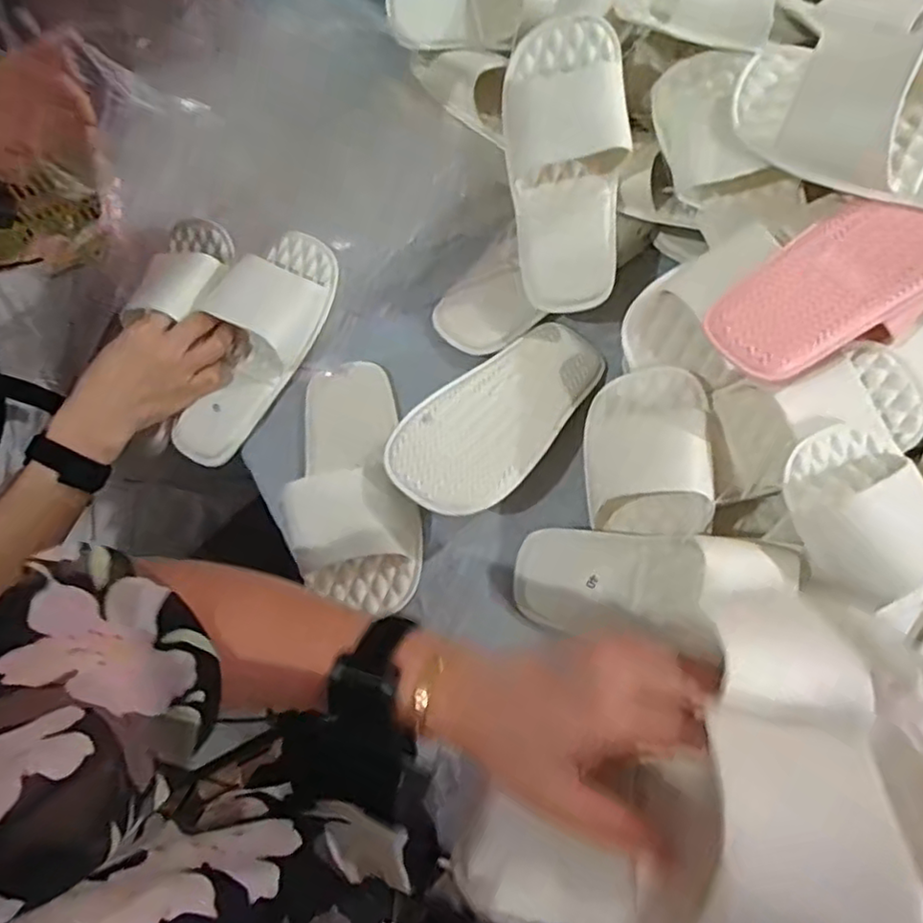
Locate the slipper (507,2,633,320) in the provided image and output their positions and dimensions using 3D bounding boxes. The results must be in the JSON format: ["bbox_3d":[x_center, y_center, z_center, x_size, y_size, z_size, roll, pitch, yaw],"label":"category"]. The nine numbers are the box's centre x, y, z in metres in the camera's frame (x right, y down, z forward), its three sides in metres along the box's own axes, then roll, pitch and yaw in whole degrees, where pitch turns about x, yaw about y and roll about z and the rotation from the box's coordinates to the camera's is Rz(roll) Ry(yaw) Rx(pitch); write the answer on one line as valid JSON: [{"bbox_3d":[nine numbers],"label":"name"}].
[{"bbox_3d":[0.092,-0.259,0.589,0.104,0.071,0.250,-2,97,1],"label":"slipper"}]

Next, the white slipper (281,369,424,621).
[{"bbox_3d":[-0.091,0.014,0.559,0.107,0.069,0.232,-10,67,-2],"label":"white slipper"}]

